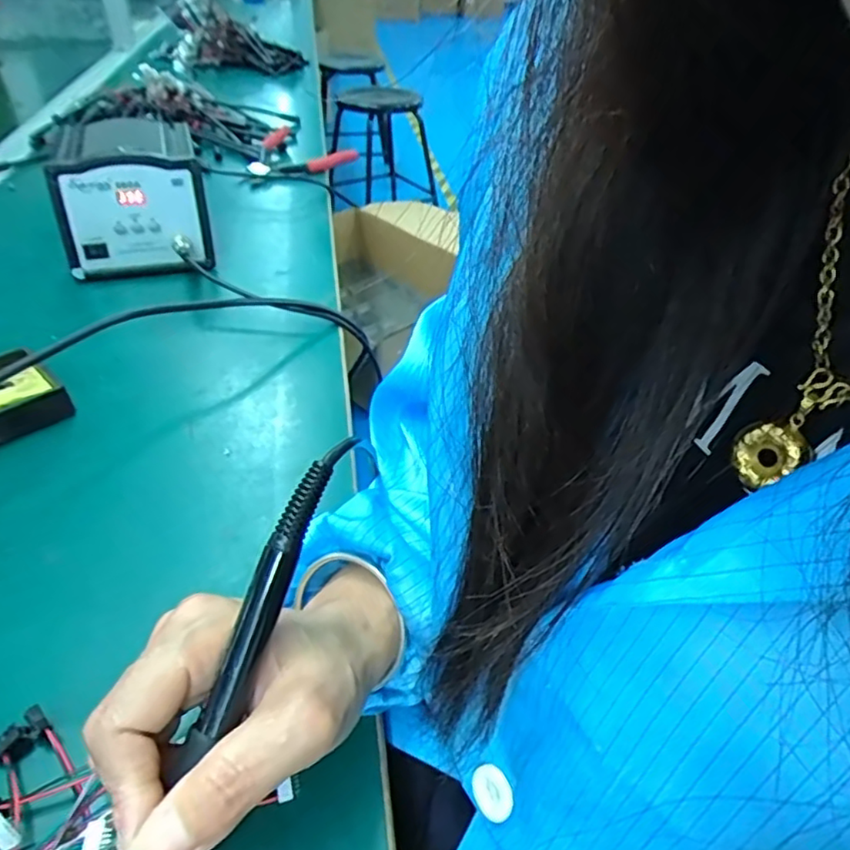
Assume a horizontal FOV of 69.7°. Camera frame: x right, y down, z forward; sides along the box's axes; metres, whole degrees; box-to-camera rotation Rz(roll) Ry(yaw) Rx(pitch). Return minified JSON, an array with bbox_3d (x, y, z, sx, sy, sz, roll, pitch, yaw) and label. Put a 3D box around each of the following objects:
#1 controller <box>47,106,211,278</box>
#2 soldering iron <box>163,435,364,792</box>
[{"bbox_3d":[-0.297,-0.239,0.631,0.127,0.103,0.175,-10,42,-15],"label":"controller"},{"bbox_3d":[-0.067,0.103,0.206,0.018,0.023,0.214,17,78,15],"label":"soldering iron"}]

